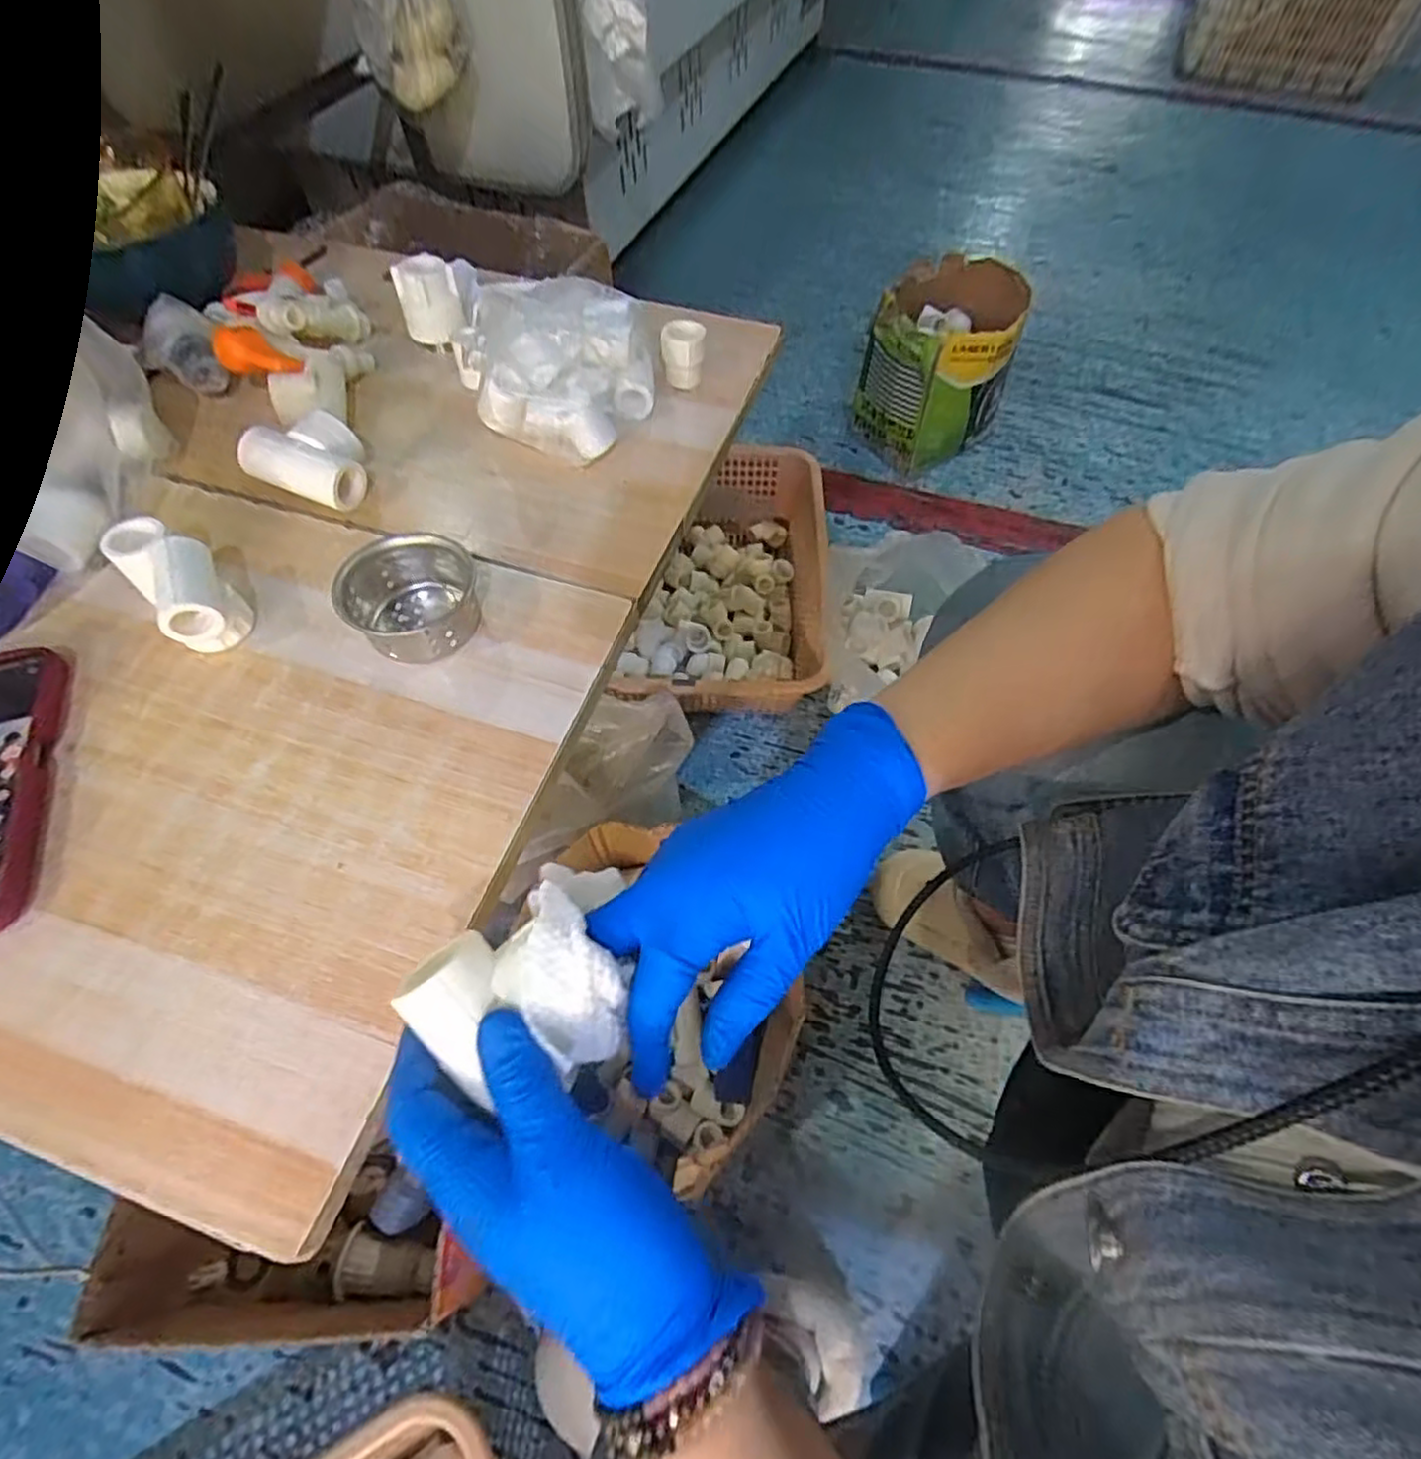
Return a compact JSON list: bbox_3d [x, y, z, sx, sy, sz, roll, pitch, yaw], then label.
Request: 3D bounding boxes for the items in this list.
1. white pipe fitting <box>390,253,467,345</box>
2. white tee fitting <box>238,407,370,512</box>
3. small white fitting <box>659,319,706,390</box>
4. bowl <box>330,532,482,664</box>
[{"bbox_3d":[-0.219,-0.333,0.554,0.048,0.047,0.053,-14,60,-8],"label":"white pipe fitting"},{"bbox_3d":[-0.264,-0.178,0.469,0.074,0.040,0.049,13,60,8],"label":"white tee fitting"},{"bbox_3d":[-0.022,-0.298,0.562,0.033,0.035,0.033,-2,59,-2],"label":"small white fitting"},{"bbox_3d":[-0.175,-0.078,0.412,0.069,0.043,0.067,0,59,0],"label":"bowl"}]

